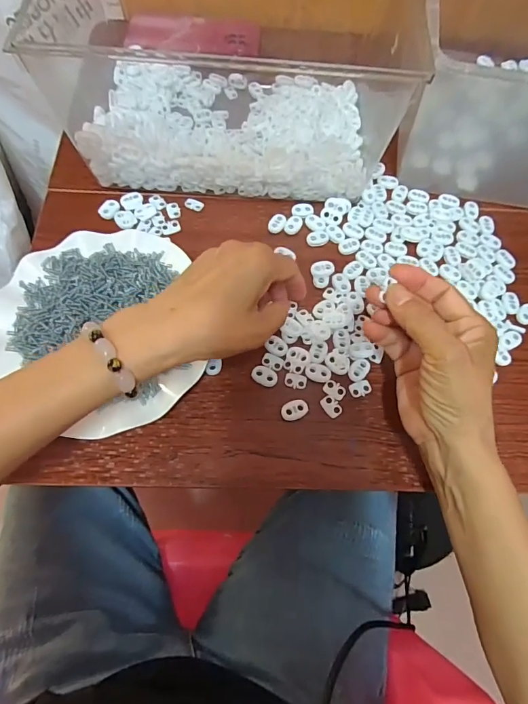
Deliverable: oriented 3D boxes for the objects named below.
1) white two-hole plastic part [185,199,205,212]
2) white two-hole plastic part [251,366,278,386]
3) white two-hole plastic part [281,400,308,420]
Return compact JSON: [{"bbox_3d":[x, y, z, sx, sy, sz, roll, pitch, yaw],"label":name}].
[{"bbox_3d":[-0.072,-0.153,0.411,0.020,0.004,0.013,21,70,6],"label":"white two-hole plastic part"},{"bbox_3d":[0.001,0.021,0.343,0.022,0.004,0.016,20,69,4],"label":"white two-hole plastic part"},{"bbox_3d":[0.026,0.049,0.334,0.023,0.004,0.015,-13,70,-8],"label":"white two-hole plastic part"}]

